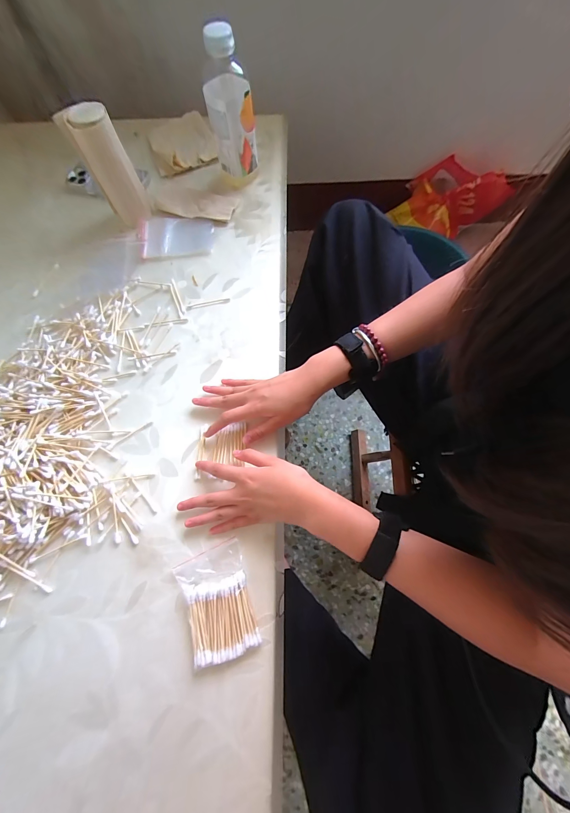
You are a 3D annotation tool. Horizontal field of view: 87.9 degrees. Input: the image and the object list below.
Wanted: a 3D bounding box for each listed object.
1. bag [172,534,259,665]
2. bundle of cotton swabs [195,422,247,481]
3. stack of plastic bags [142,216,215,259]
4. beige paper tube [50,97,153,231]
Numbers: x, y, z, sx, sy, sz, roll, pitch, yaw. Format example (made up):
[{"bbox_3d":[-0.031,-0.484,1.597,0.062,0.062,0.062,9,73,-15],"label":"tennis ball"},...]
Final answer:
[{"bbox_3d":[-0.073,0.212,0.323,0.072,0.014,0.103,-21,72,-6],"label":"bag"},{"bbox_3d":[-0.083,0.058,0.381,0.061,0.008,0.071,0,71,1],"label":"bundle of cotton swabs"},{"bbox_3d":[-0.183,-0.292,0.501,0.118,0.010,0.087,-5,71,0],"label":"stack of plastic bags"},{"bbox_3d":[-0.267,-0.365,0.451,0.064,0.143,0.057,-32,73,-9],"label":"beige paper tube"}]

